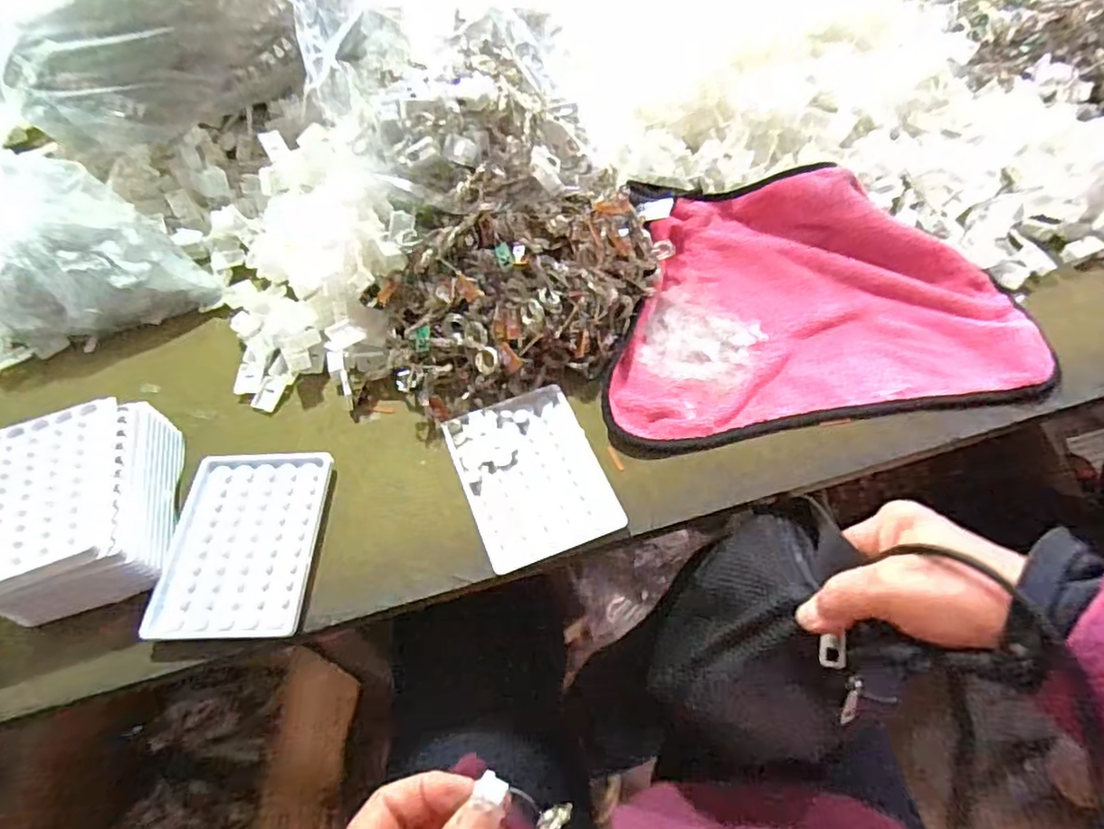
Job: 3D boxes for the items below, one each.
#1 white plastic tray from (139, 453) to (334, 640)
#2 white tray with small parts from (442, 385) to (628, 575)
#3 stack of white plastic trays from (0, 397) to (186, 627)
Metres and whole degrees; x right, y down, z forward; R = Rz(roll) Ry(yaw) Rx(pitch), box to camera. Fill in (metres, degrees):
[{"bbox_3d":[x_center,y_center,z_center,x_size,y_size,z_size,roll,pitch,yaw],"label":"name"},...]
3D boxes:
[{"bbox_3d":[-0.203,0.084,0.417,0.092,0.020,0.126,-2,54,2],"label":"white plastic tray"},{"bbox_3d":[-0.015,0.040,0.440,0.094,0.016,0.122,-20,55,-11],"label":"white tray with small parts"},{"bbox_3d":[-0.309,0.062,0.409,0.103,0.061,0.130,-15,54,-7],"label":"stack of white plastic trays"}]

